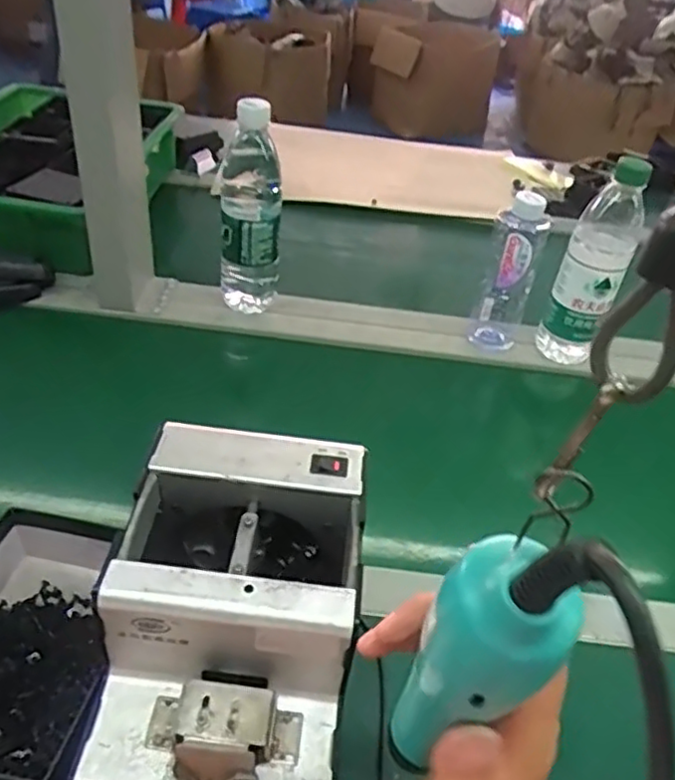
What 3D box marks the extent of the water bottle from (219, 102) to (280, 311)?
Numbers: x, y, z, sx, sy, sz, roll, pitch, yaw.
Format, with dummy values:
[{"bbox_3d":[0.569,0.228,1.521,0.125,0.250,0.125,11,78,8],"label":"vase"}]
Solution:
[{"bbox_3d":[-0.096,-0.198,0.719,0.061,0.231,0.070,-2,40,-11],"label":"water bottle"}]

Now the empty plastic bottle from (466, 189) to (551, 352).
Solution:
[{"bbox_3d":[0.188,-0.127,0.724,0.052,0.171,0.049,19,40,14],"label":"empty plastic bottle"}]

